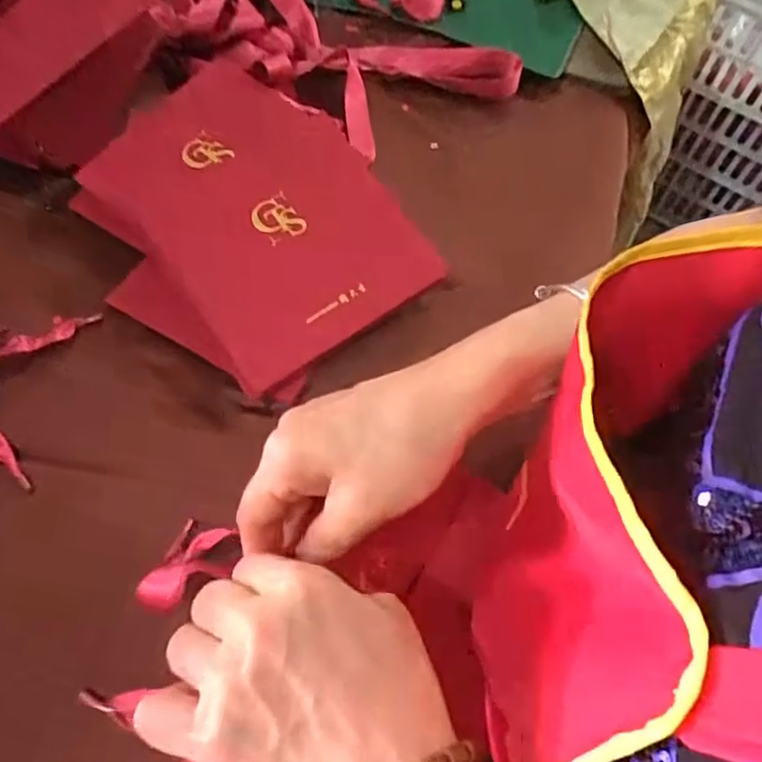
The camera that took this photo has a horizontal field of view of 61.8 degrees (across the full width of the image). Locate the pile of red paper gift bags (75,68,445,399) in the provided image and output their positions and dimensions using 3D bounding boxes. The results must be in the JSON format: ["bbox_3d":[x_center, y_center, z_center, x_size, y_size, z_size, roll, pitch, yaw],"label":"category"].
[{"bbox_3d":[-0.083,-0.118,0.406,0.144,0.024,0.232,-37,72,-14],"label":"pile of red paper gift bags"}]

